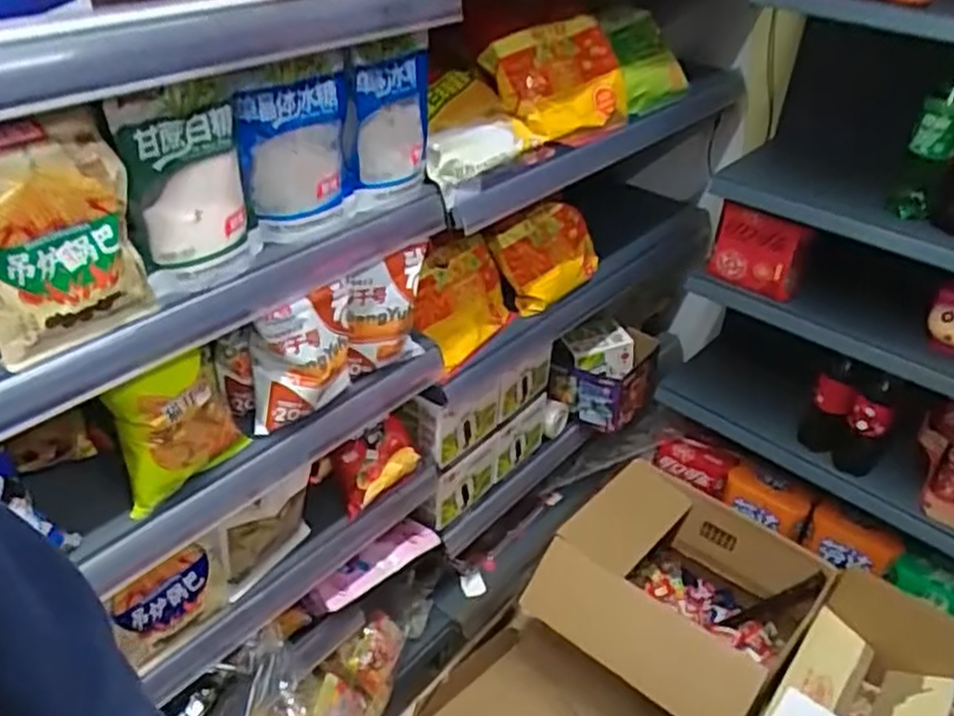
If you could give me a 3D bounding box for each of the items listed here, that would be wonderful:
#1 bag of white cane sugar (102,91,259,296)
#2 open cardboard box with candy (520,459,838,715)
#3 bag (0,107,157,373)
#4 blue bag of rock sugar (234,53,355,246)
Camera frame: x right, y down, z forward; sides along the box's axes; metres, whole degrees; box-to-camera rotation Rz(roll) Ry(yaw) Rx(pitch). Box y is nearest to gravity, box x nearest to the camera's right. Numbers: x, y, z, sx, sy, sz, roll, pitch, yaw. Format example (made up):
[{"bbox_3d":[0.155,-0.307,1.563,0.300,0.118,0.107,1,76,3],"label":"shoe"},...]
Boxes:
[{"bbox_3d":[-0.261,-0.155,0.711,0.123,0.180,0.036,-28,42,-35],"label":"bag of white cane sugar"},{"bbox_3d":[0.381,0.458,1.470,0.416,0.281,0.407,30,44,32],"label":"open cardboard box with candy"},{"bbox_3d":[-0.348,-0.097,0.625,0.049,0.180,0.131,26,42,28],"label":"bag"},{"bbox_3d":[-0.186,-0.215,0.797,0.043,0.174,0.118,27,42,29],"label":"blue bag of rock sugar"}]

